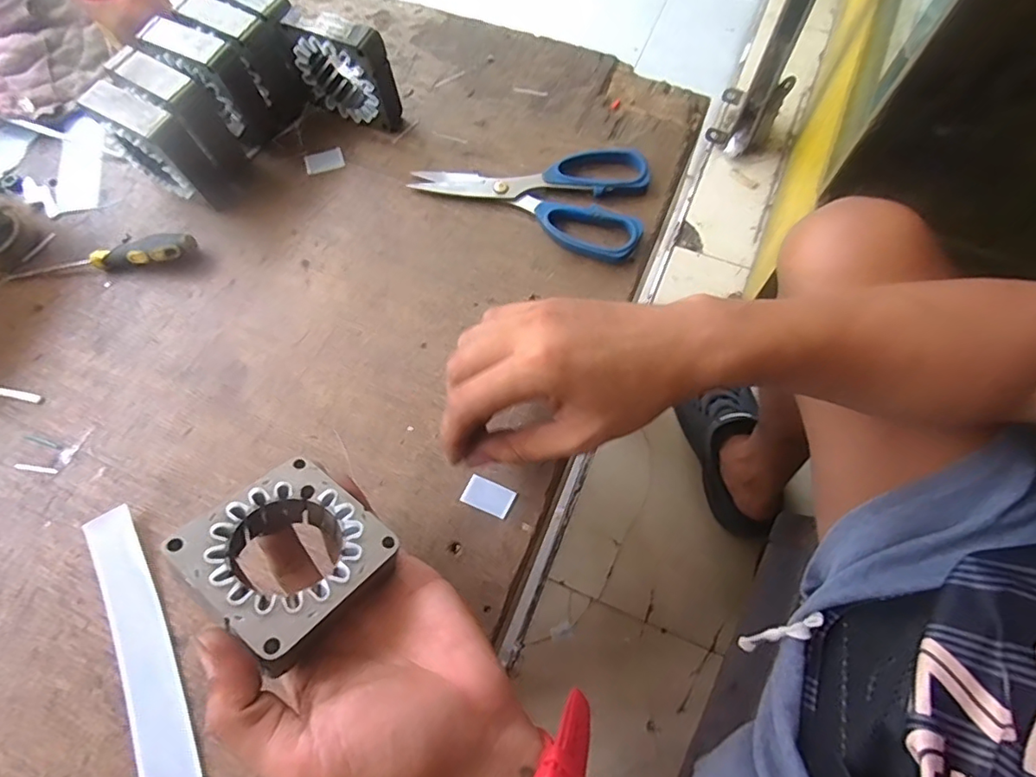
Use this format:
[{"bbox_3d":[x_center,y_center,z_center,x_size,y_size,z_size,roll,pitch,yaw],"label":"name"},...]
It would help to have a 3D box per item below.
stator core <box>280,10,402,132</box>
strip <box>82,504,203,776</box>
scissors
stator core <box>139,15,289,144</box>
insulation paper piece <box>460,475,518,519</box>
[{"bbox_3d":[-0.131,-0.237,0.406,0.078,0.076,0.021,24,73,10],"label":"stator core"},{"bbox_3d":[-0.207,0.163,0.302,0.032,0.006,0.202,-27,70,-7],"label":"strip"},{"bbox_3d":[0.016,-0.156,0.404,0.172,0.014,0.088,23,73,10],"label":"scissors"},{"bbox_3d":[-0.230,-0.228,0.408,0.067,0.076,0.036,32,74,13],"label":"stator core"},{"bbox_3d":[-0.018,0.067,0.332,0.030,0.004,0.018,23,77,5],"label":"insulation paper piece"}]

